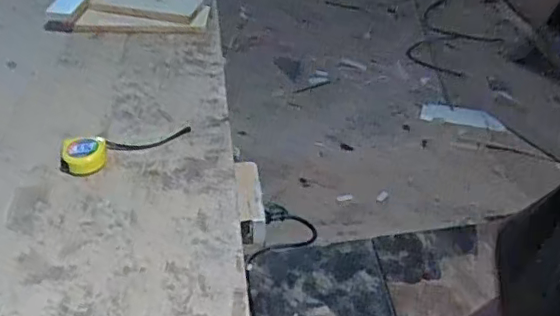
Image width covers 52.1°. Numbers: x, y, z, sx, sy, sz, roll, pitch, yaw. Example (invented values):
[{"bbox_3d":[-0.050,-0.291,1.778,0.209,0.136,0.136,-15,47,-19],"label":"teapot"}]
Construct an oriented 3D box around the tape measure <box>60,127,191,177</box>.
[{"bbox_3d":[-0.256,-0.031,0.941,0.215,0.038,0.069,-25,48,-23],"label":"tape measure"}]

